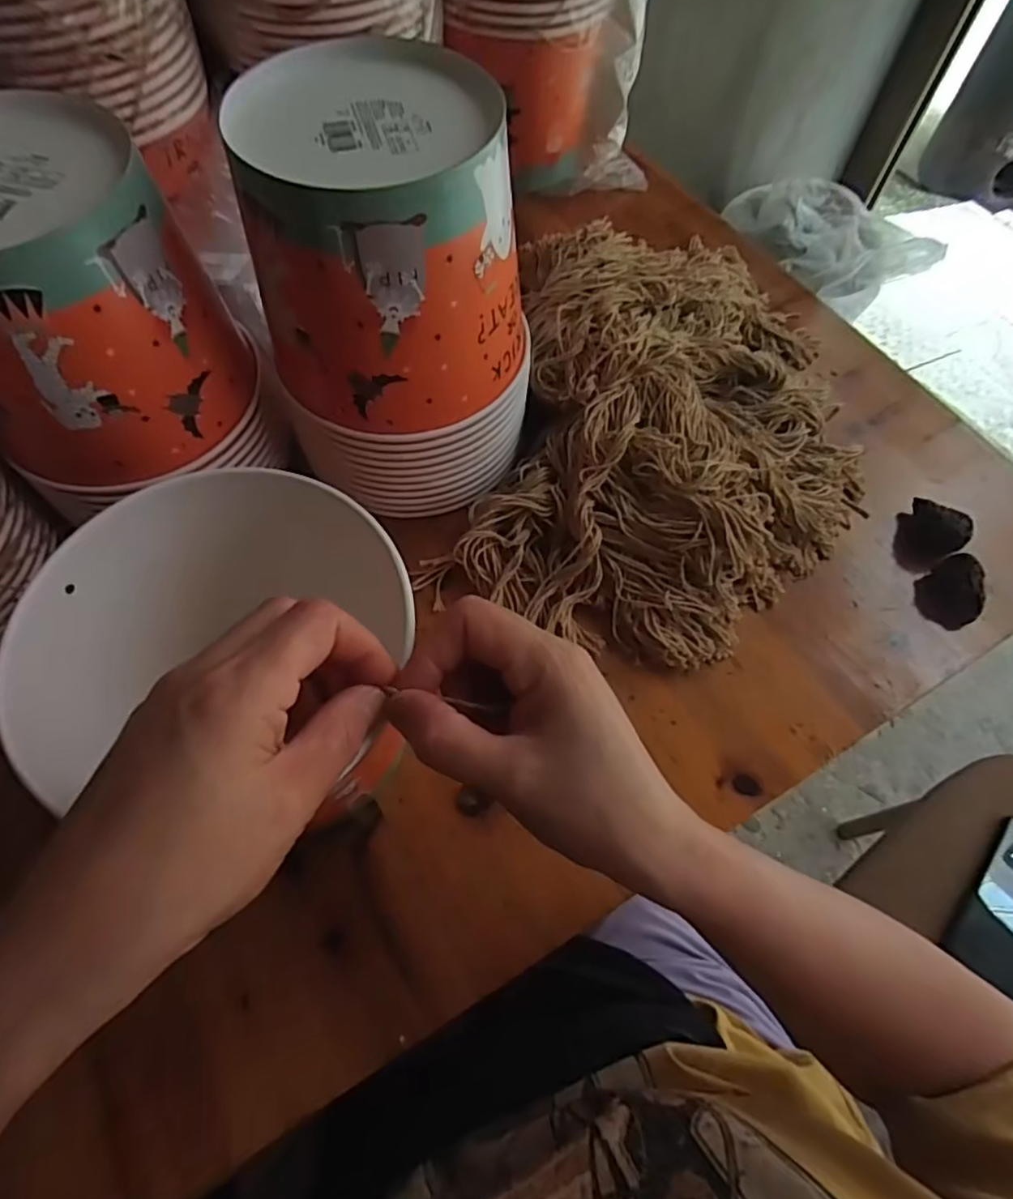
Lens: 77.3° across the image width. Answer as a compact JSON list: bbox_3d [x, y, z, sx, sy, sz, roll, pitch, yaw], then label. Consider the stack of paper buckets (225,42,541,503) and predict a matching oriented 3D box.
[{"bbox_3d":[-0.058,-0.167,0.379,0.144,0.211,0.133,-4,63,-5],"label":"stack of paper buckets"}]

